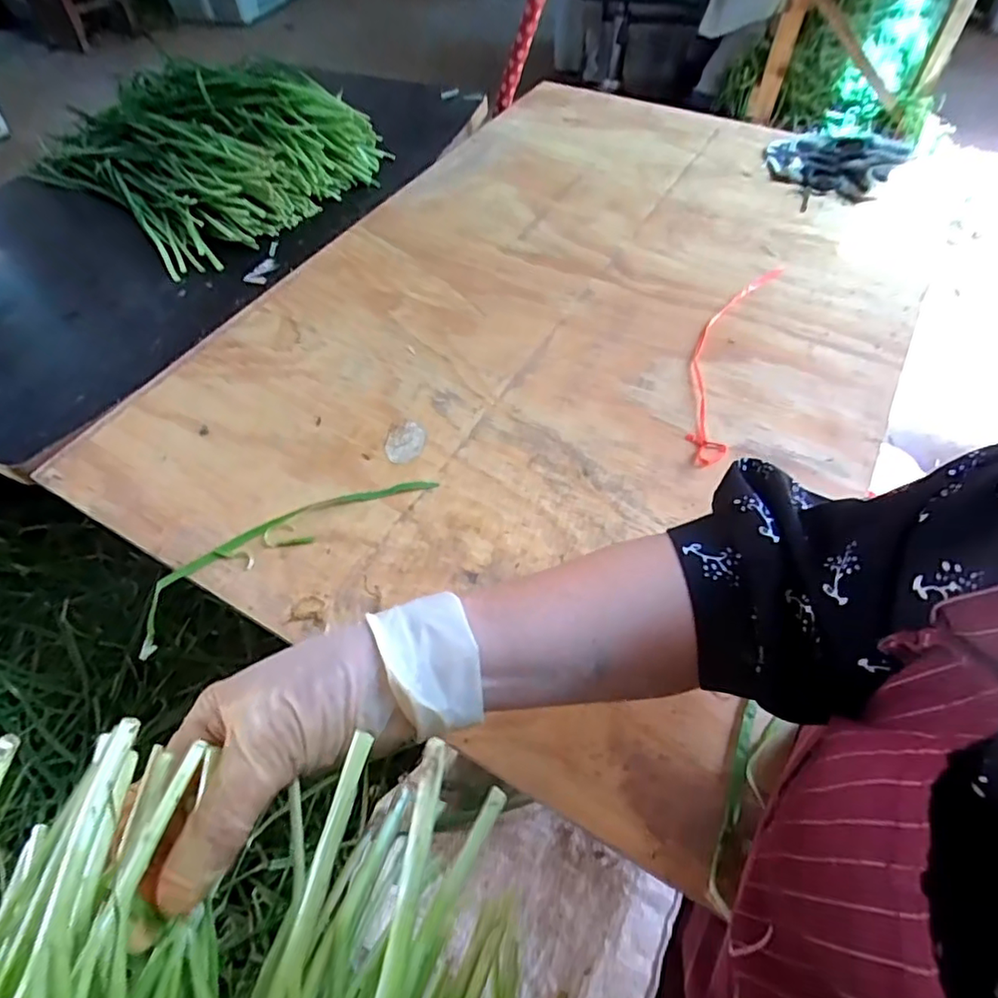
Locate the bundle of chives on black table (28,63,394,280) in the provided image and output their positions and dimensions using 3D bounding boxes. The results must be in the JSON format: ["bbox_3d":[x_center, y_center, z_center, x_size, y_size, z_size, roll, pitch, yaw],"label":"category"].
[{"bbox_3d":[-0.408,-0.494,0.797,0.434,0.090,0.325,35,62,24],"label":"bundle of chives on black table"}]

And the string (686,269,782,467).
[{"bbox_3d":[0.217,-0.147,0.569,0.052,0.006,0.309,19,57,15],"label":"string"}]

